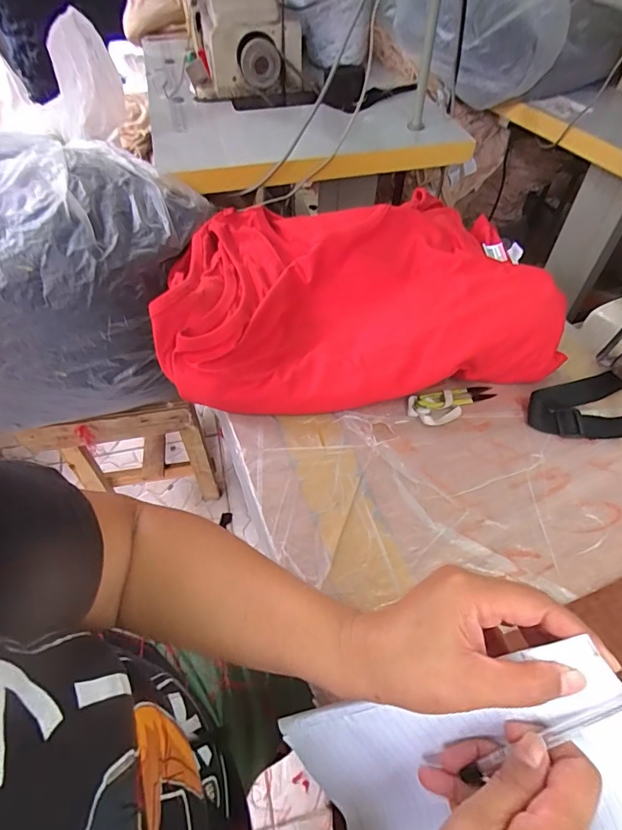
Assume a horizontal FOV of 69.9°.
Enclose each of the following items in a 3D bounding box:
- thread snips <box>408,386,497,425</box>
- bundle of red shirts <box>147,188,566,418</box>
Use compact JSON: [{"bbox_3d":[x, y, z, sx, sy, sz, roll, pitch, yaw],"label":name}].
[{"bbox_3d":[0.172,-0.015,0.540,0.112,0.007,0.043,-14,54,-13],"label":"thread snips"},{"bbox_3d":[0.057,-0.169,0.594,0.486,0.099,0.335,-4,53,-5],"label":"bundle of red shirts"}]

